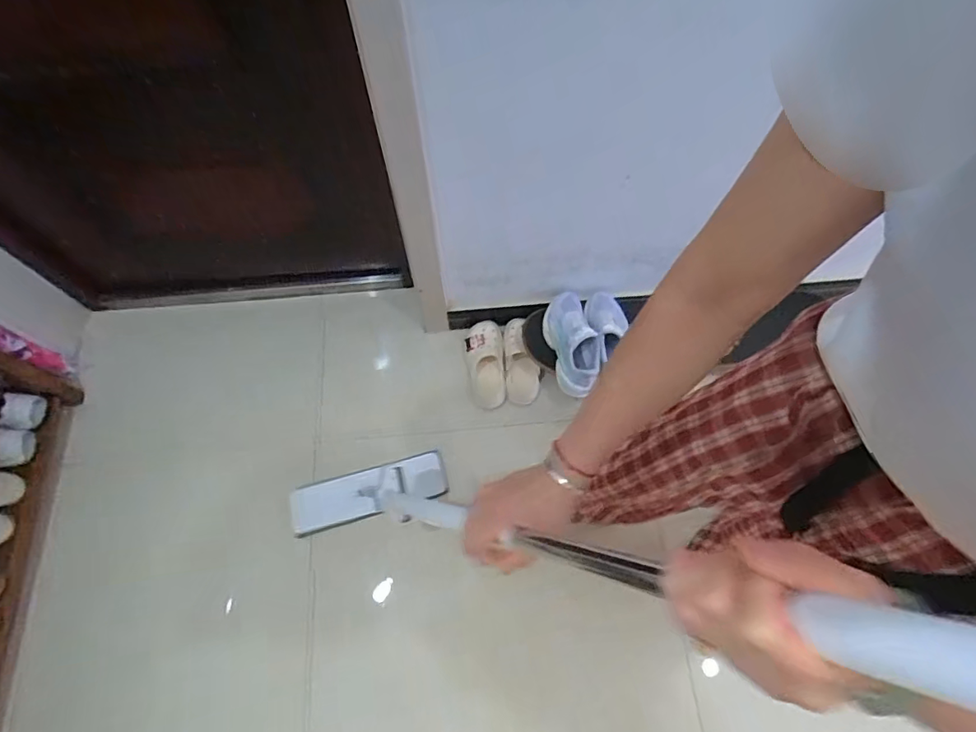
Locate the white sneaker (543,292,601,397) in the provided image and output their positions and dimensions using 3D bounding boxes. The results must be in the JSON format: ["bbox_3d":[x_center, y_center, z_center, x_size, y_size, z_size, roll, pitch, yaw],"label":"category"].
[{"bbox_3d":[0.191,-0.055,1.188,0.105,0.103,0.247,-4,67,-2],"label":"white sneaker"}]

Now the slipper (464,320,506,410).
[{"bbox_3d":[0.003,-0.004,1.293,0.102,0.070,0.218,-7,67,-3],"label":"slipper"}]

